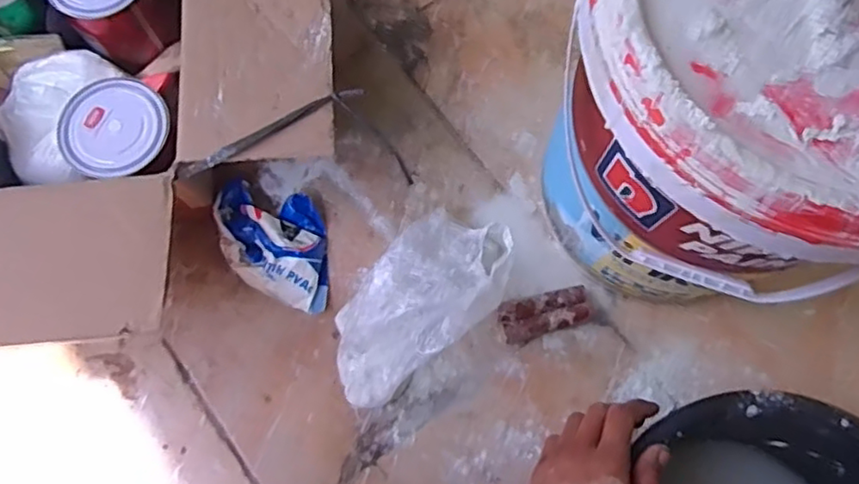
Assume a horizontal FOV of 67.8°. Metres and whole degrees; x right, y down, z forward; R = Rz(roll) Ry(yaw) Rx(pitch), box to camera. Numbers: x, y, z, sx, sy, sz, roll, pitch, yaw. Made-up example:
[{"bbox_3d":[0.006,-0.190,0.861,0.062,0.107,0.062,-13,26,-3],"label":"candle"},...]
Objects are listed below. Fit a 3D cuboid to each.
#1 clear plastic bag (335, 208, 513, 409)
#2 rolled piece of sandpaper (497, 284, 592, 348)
[{"bbox_3d":[-0.016,0.066,0.642,0.111,0.122,0.206,42,79,9],"label":"clear plastic bag"},{"bbox_3d":[0.123,0.080,0.688,0.100,0.038,0.044,-12,76,-4],"label":"rolled piece of sandpaper"}]

